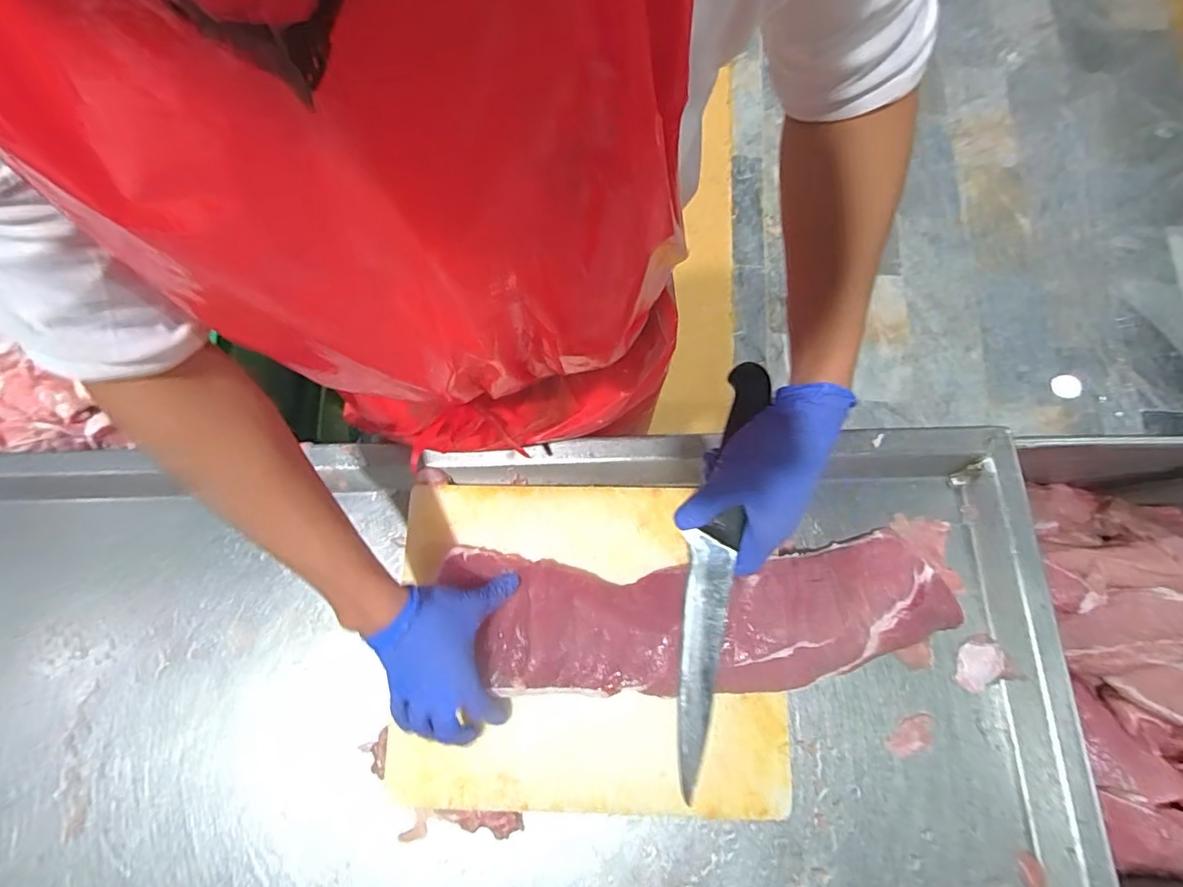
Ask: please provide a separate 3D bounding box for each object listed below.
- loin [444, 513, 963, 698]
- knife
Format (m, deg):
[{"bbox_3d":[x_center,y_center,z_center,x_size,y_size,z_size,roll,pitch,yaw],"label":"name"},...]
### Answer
[{"bbox_3d":[0.116,0.157,0.518,0.487,0.065,0.146,-5,77,-1],"label":"loin"},{"bbox_3d":[0.091,0.106,0.415,0.034,0.025,0.330,8,94,3],"label":"knife"}]

